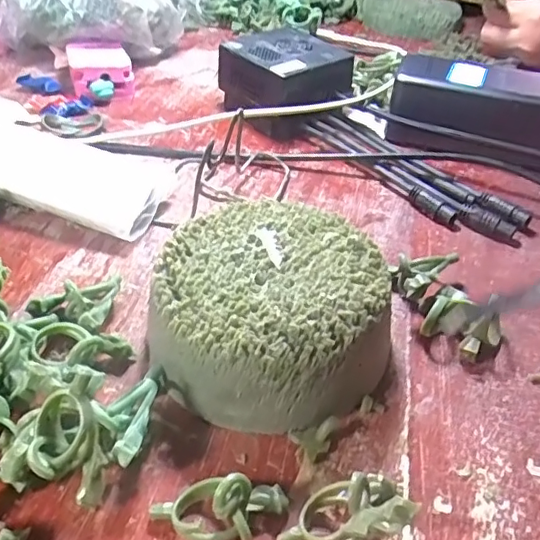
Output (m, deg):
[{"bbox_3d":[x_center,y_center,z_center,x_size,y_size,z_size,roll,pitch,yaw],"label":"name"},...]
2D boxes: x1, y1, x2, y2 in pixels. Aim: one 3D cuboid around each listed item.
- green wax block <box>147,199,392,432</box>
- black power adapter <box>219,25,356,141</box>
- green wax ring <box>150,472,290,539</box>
[{"bbox_3d":[0.002,0.015,0.251,0.102,0.046,0.102,5,41,1],"label":"green wax block"},{"bbox_3d":[0.010,-0.143,0.425,0.083,0.052,0.080,31,48,28],"label":"black power adapter"},{"bbox_3d":[-0.017,0.082,0.193,0.047,0.022,0.022,-2,42,-7],"label":"green wax ring"}]

